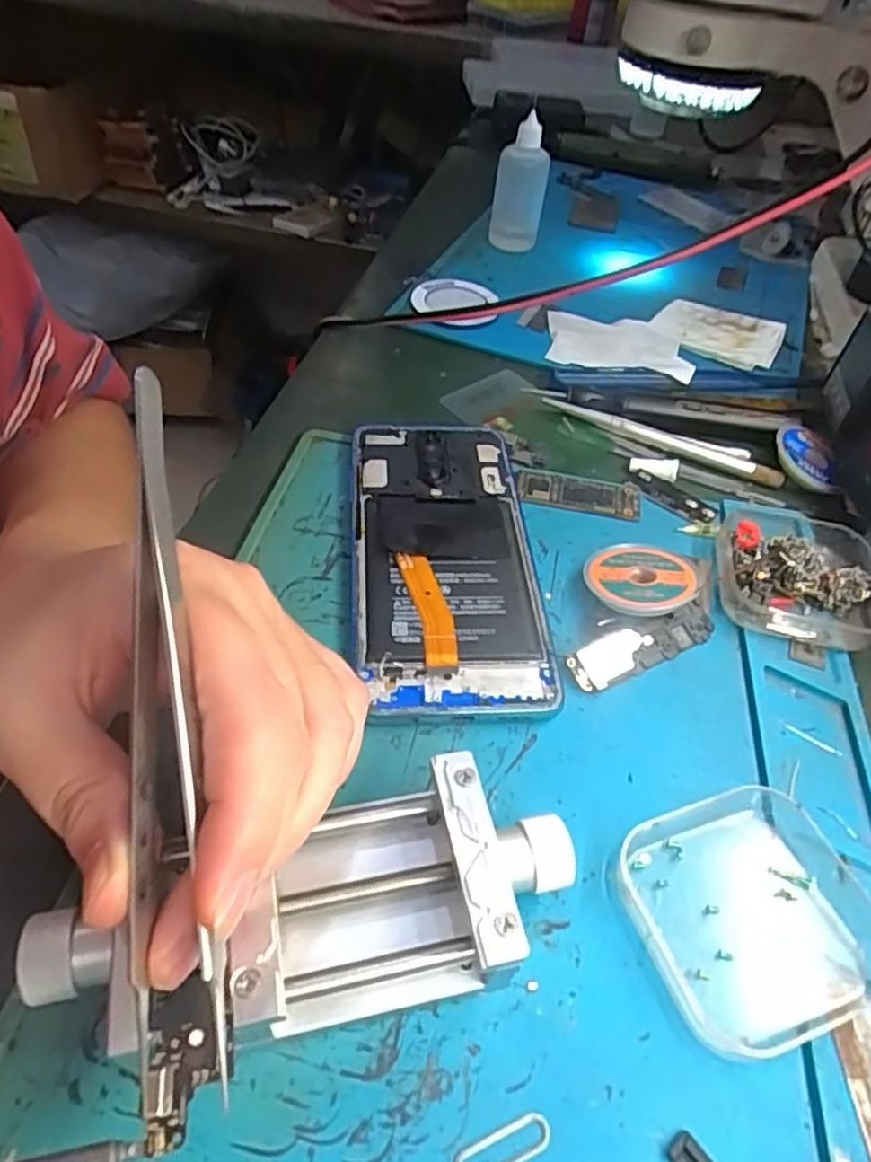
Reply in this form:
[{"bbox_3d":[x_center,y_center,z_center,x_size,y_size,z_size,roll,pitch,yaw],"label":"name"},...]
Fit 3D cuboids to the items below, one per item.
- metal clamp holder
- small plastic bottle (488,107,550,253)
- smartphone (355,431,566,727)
[{"bbox_3d":[-0.031,0.089,0.185,0.137,0.032,0.052,-10,50,-15],"label":"metal clamp holder"},{"bbox_3d":[0.060,-0.280,0.497,0.034,0.083,0.040,6,47,0],"label":"small plastic bottle"},{"bbox_3d":[0.003,-0.013,0.294,0.073,0.011,0.160,0,49,-7],"label":"smartphone"}]

